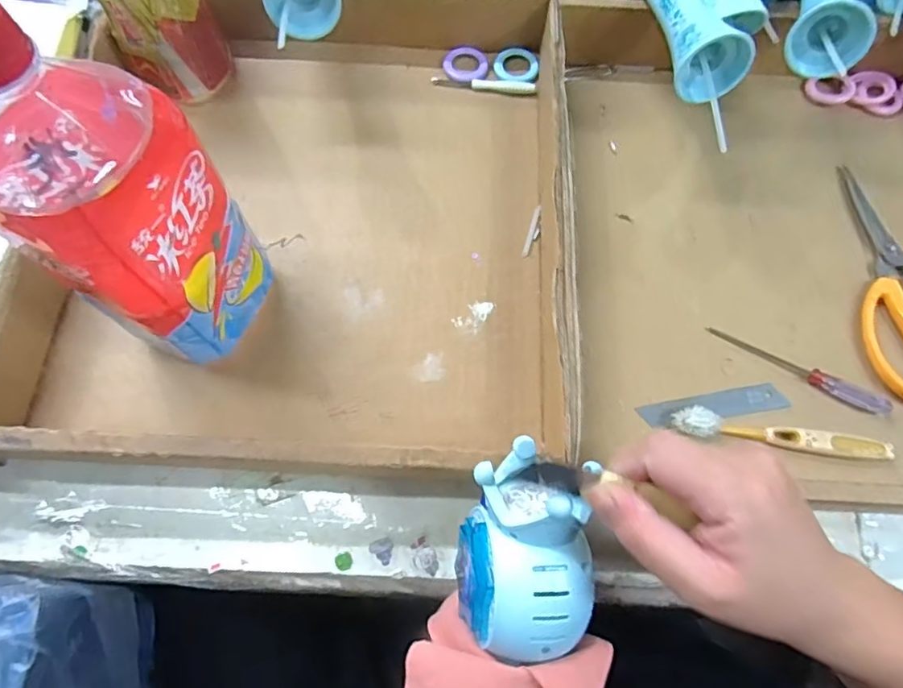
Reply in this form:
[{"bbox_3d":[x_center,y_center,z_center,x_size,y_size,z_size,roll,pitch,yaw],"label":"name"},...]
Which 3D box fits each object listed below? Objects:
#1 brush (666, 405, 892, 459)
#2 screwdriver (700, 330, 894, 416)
[{"bbox_3d":[0.213,0.060,0.356,0.138,0.015,0.017,12,70,3],"label":"brush"},{"bbox_3d":[0.234,0.017,0.374,0.120,0.010,0.014,25,71,8],"label":"screwdriver"}]

